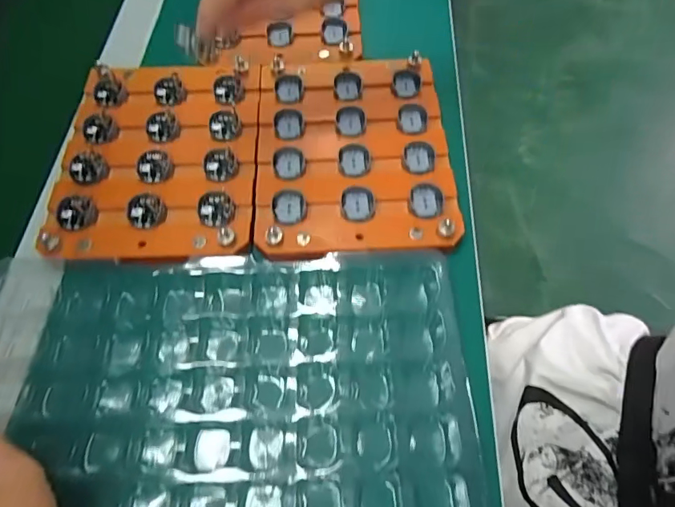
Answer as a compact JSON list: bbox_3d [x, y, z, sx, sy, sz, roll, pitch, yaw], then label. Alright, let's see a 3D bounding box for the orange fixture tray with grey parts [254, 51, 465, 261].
[{"bbox_3d":[0.012,-0.085,0.354,0.147,0.012,0.190,-4,63,0],"label":"orange fixture tray with grey parts"}]

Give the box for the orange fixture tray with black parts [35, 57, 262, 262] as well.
[{"bbox_3d":[-0.139,-0.080,0.351,0.147,0.014,0.186,-2,63,2],"label":"orange fixture tray with black parts"}]

